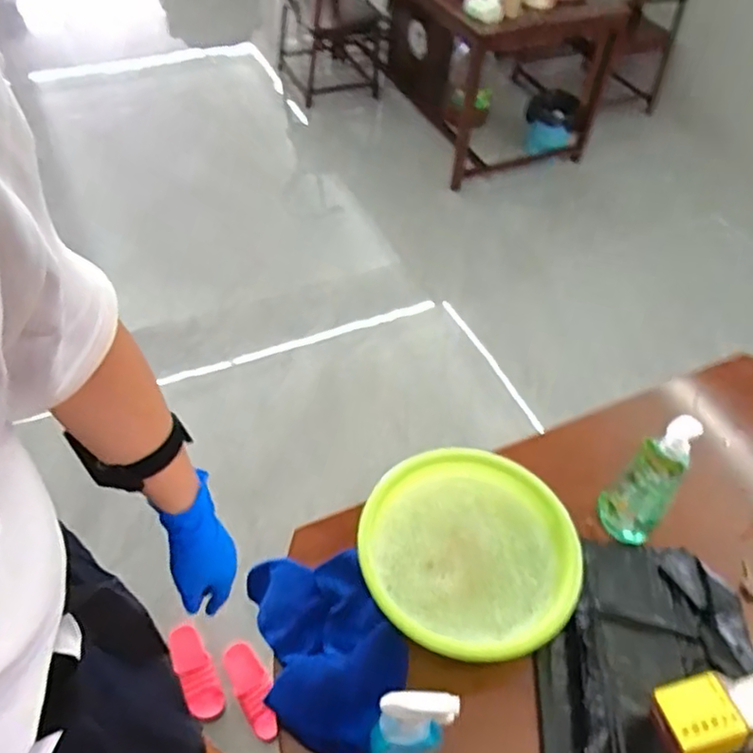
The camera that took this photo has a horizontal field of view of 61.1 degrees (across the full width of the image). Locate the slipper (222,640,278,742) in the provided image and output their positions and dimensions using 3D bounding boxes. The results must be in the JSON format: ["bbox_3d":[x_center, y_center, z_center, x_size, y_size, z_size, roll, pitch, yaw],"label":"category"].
[{"bbox_3d":[-0.287,0.735,1.504,0.085,0.051,0.213,-27,57,-23],"label":"slipper"}]

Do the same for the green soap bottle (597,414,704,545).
[{"bbox_3d":[0.430,0.171,1.000,0.080,0.275,0.075,-4,51,-6],"label":"green soap bottle"}]

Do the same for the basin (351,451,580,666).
[{"bbox_3d":[0.138,0.276,0.997,0.323,0.083,0.314,2,50,-2],"label":"basin"}]

